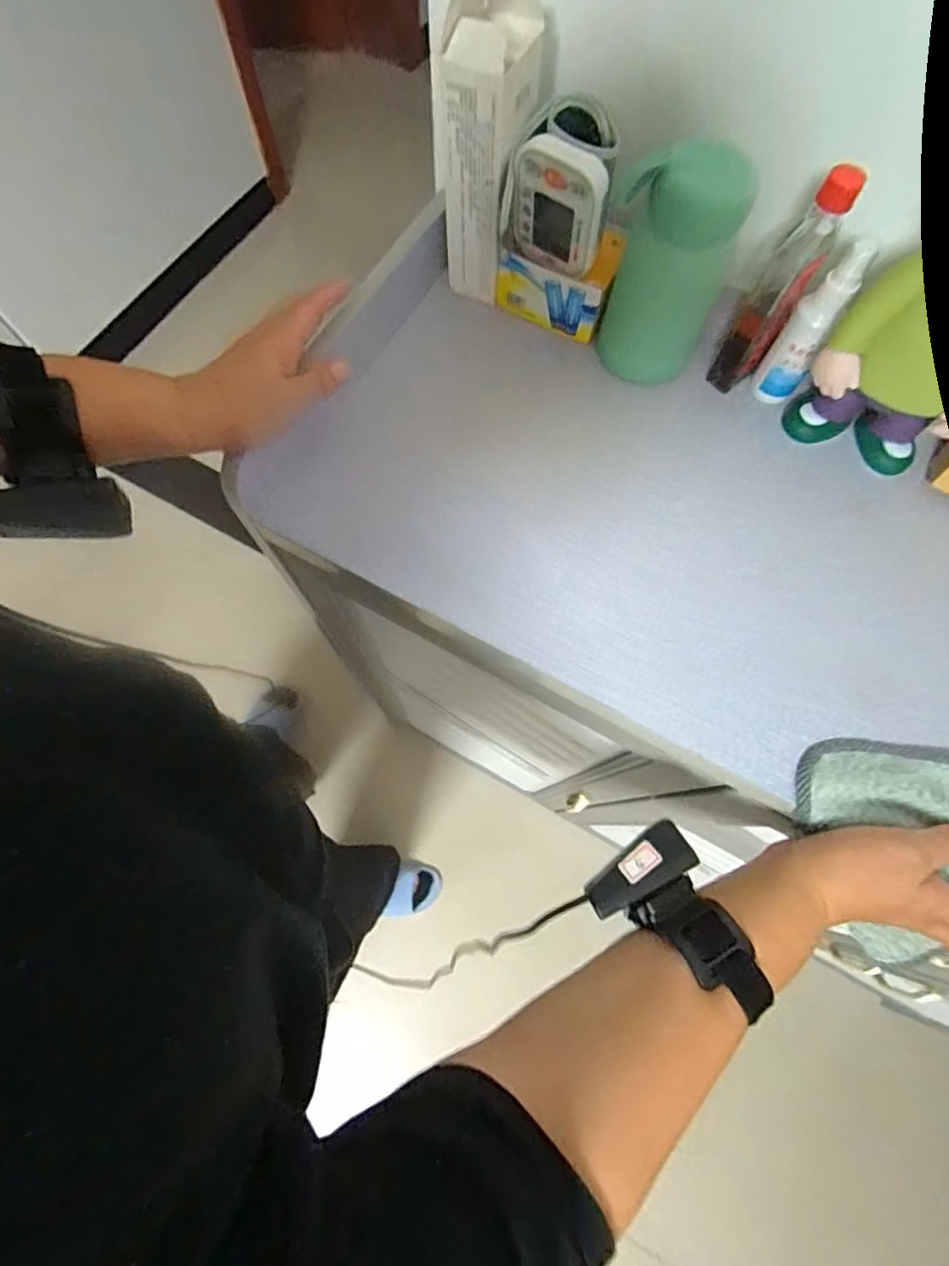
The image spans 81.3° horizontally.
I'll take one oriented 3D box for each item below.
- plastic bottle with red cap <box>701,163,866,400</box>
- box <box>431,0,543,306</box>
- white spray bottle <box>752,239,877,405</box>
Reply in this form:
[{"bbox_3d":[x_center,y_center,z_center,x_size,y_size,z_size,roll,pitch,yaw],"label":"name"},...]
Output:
[{"bbox_3d":[0.209,-0.235,0.381,0.033,0.146,0.037,31,74,7],"label":"plastic bottle with red cap"},{"bbox_3d":[0.009,-0.342,0.396,0.054,0.170,0.066,29,74,7],"label":"box"},{"bbox_3d":[0.234,-0.211,0.387,0.028,0.108,0.028,16,73,3],"label":"white spray bottle"}]

